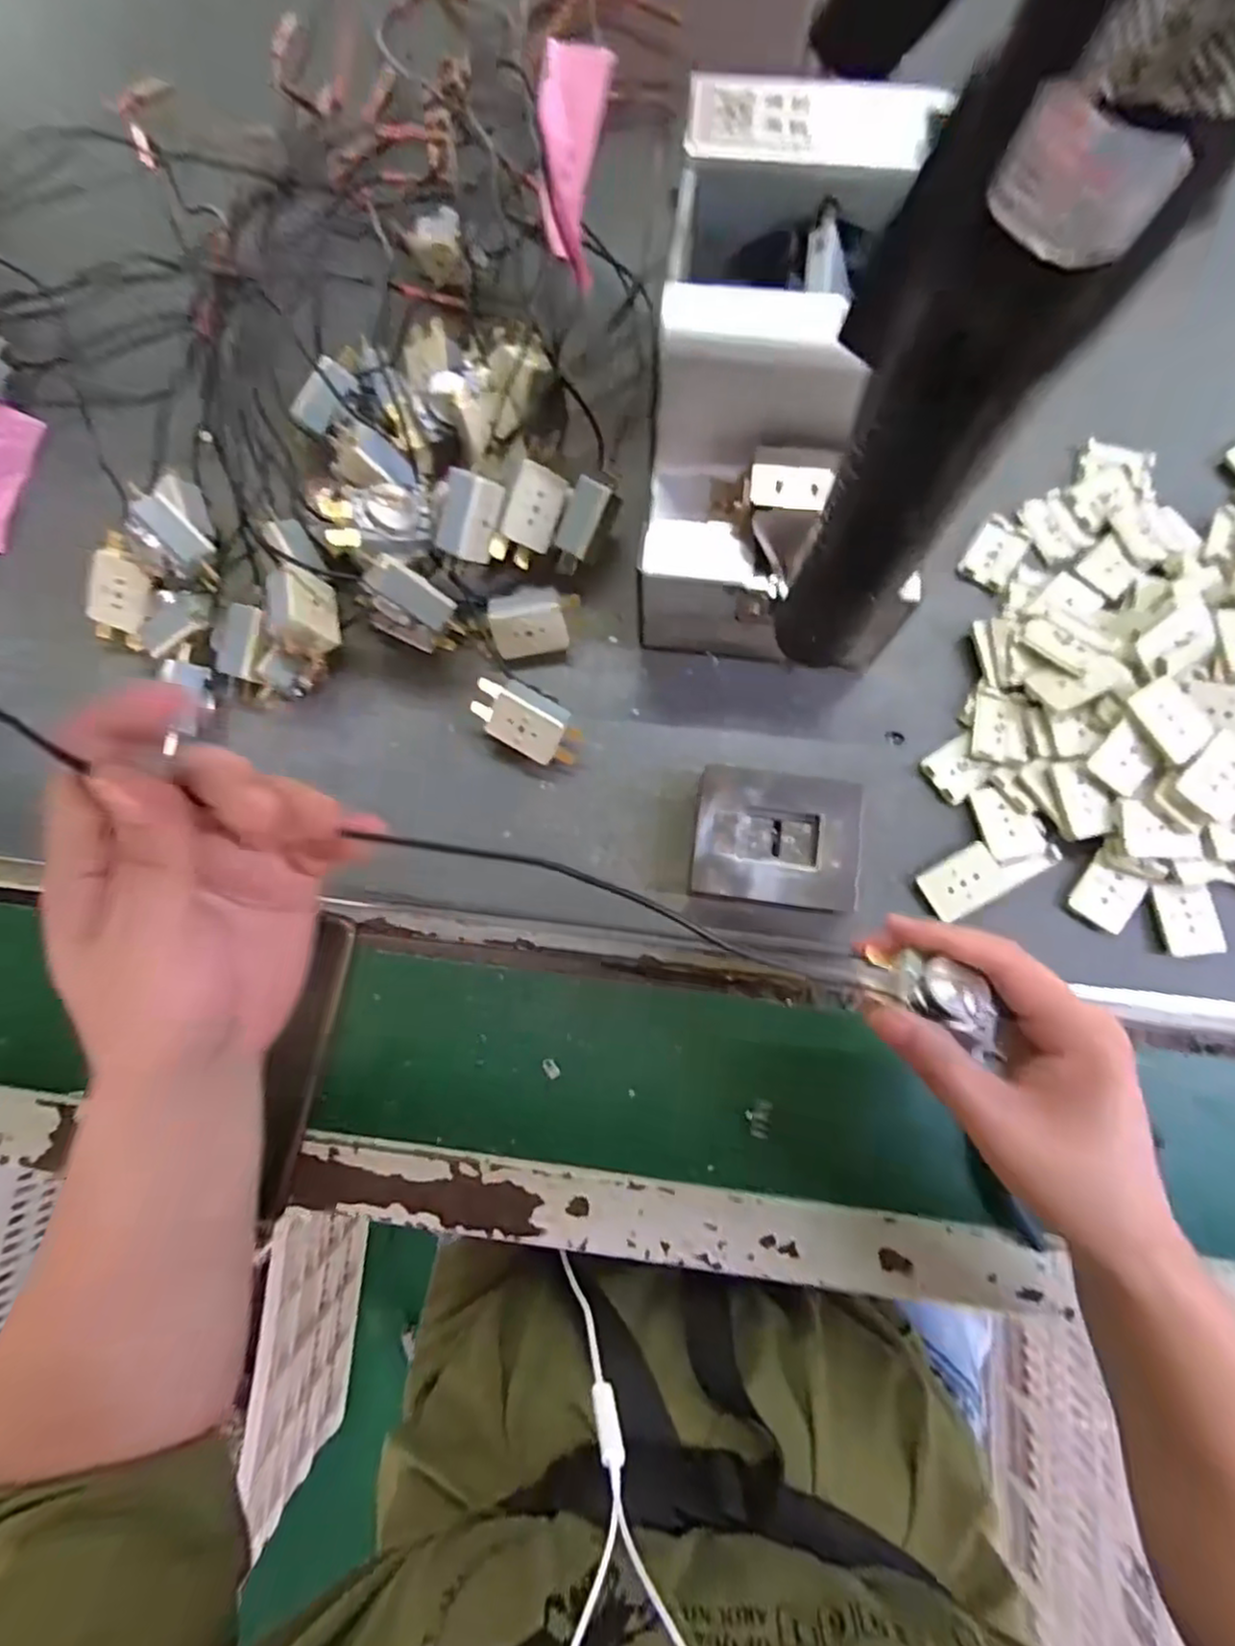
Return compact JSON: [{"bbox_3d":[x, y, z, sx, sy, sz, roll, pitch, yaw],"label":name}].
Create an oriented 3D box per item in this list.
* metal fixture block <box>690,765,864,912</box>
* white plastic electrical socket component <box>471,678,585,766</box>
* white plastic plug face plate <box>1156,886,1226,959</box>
[{"bbox_3d":[0.080,0.009,0.354,0.079,0.030,0.064,8,82,3],"label":"metal fixture block"},{"bbox_3d":[-0.047,-0.054,0.364,0.058,0.024,0.031,23,107,-9],"label":"white plastic electrical socket component"},{"bbox_3d":[0.288,0.049,0.347,0.027,0.006,0.036,-7,82,0],"label":"white plastic plug face plate"}]

